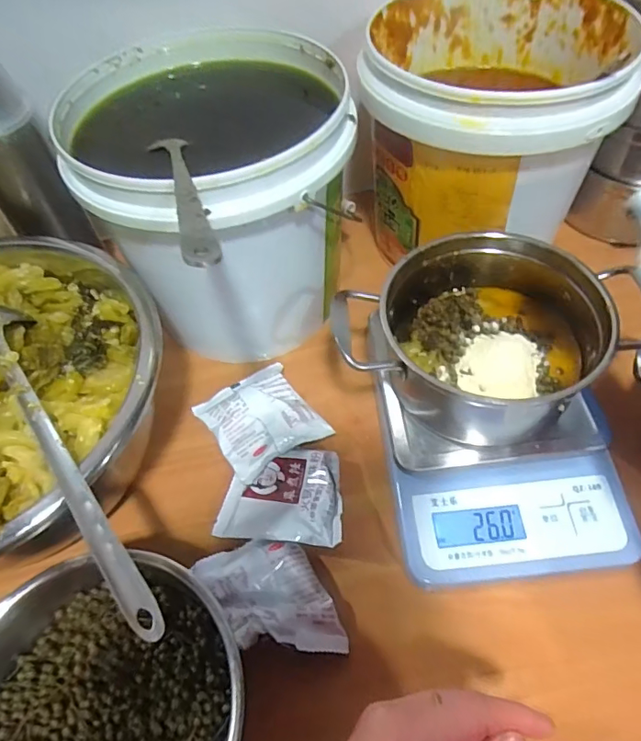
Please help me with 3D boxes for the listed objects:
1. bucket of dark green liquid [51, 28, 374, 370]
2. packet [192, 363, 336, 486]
[{"bbox_3d":[-0.075,-0.136,0.433,0.200,0.196,0.201,-2,54,3],"label":"bucket of dark green liquid"},{"bbox_3d":[-0.050,0.038,0.419,0.079,0.016,0.089,-31,58,-17],"label":"packet"}]

